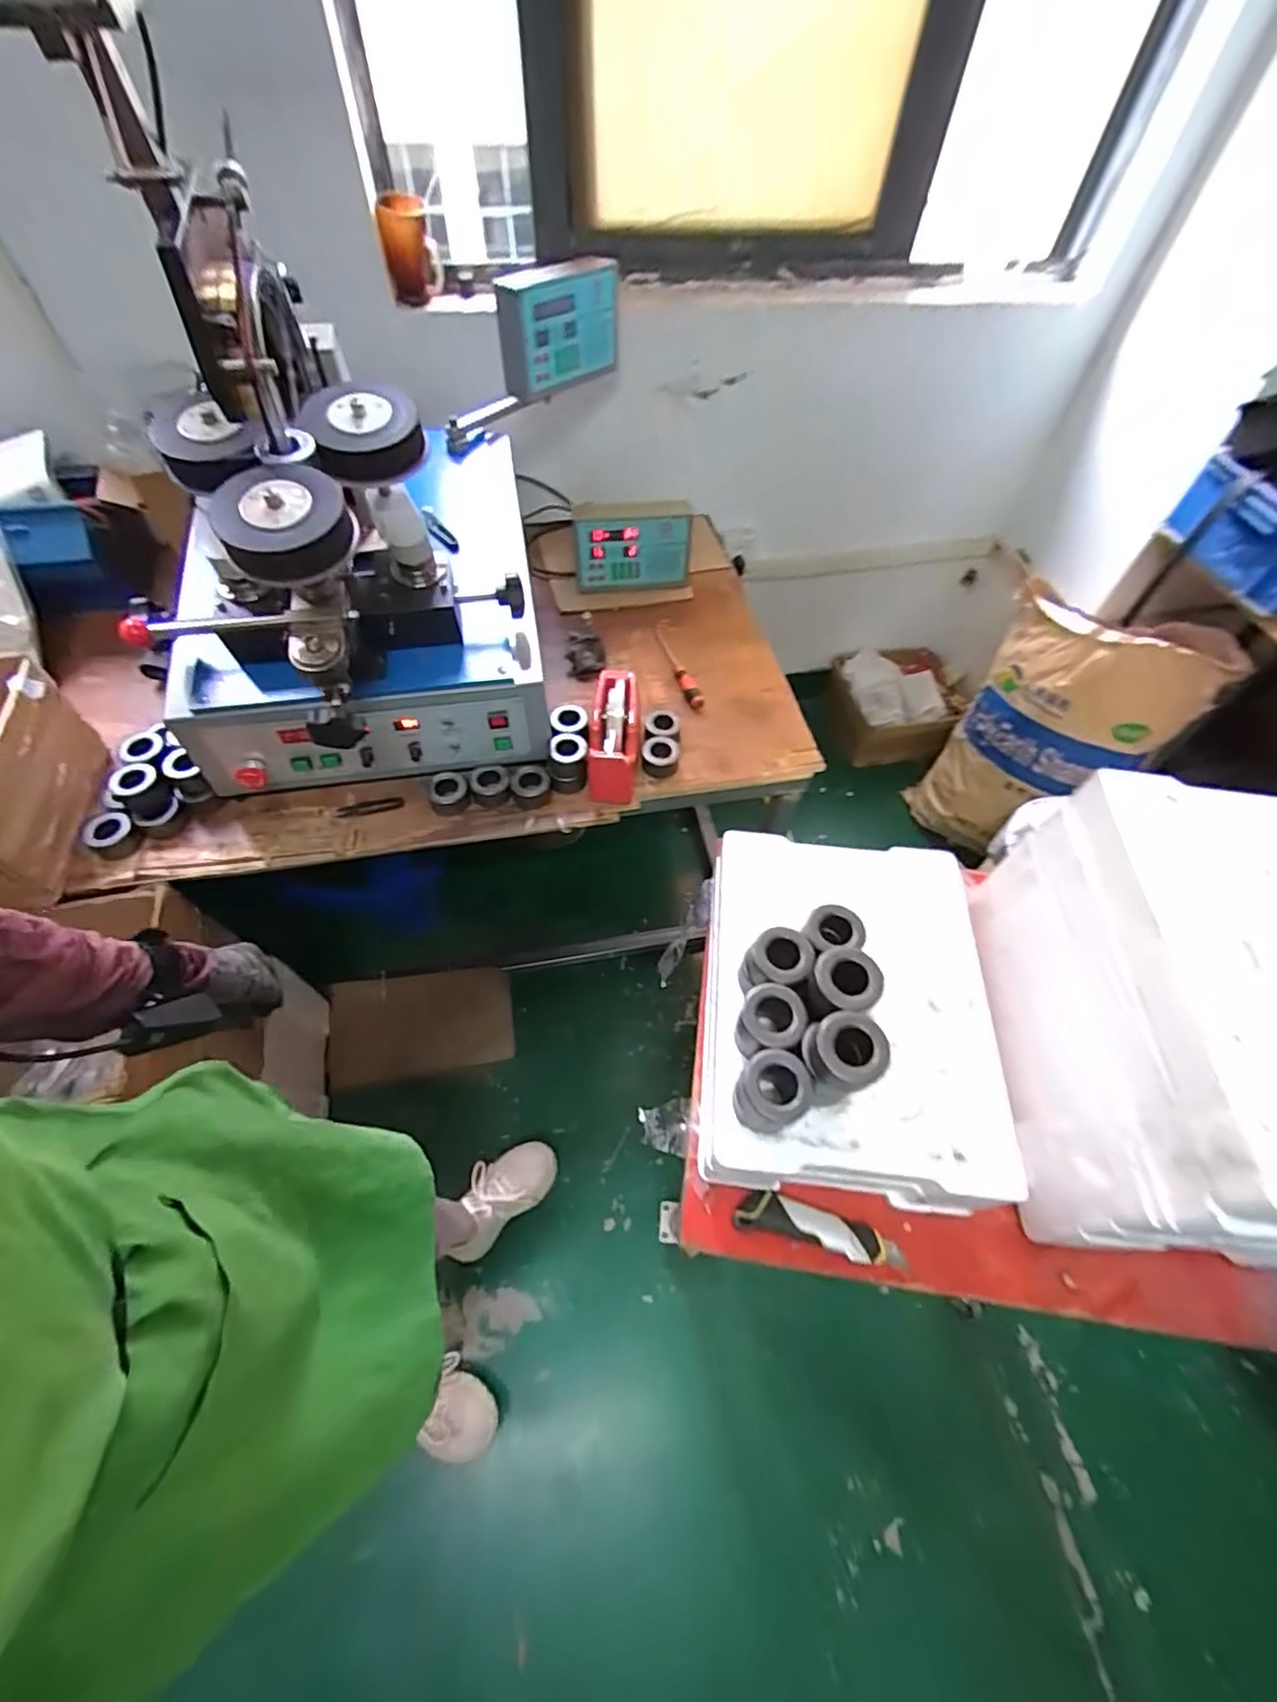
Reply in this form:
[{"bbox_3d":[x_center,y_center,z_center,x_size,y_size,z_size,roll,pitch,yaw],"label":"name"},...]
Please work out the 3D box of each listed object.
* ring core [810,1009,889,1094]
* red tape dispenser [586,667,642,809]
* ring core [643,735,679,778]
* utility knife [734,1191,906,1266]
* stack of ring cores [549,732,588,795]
[{"bbox_3d":[0.185,0.176,0.544,0.063,0.034,0.061,1,57,-2],"label":"ring core"},{"bbox_3d":[-0.039,-0.190,0.985,0.077,0.087,0.220,3,71,2],"label":"red tape dispenser"},{"bbox_3d":[0.037,-0.155,1.017,0.059,0.034,0.059,4,57,0],"label":"ring core"},{"bbox_3d":[0.185,0.386,0.635,0.167,0.014,0.037,14,58,6],"label":"utility knife"},{"bbox_3d":[-0.110,-0.139,0.980,0.062,0.067,0.071,0,57,-2],"label":"stack of ring cores"}]

